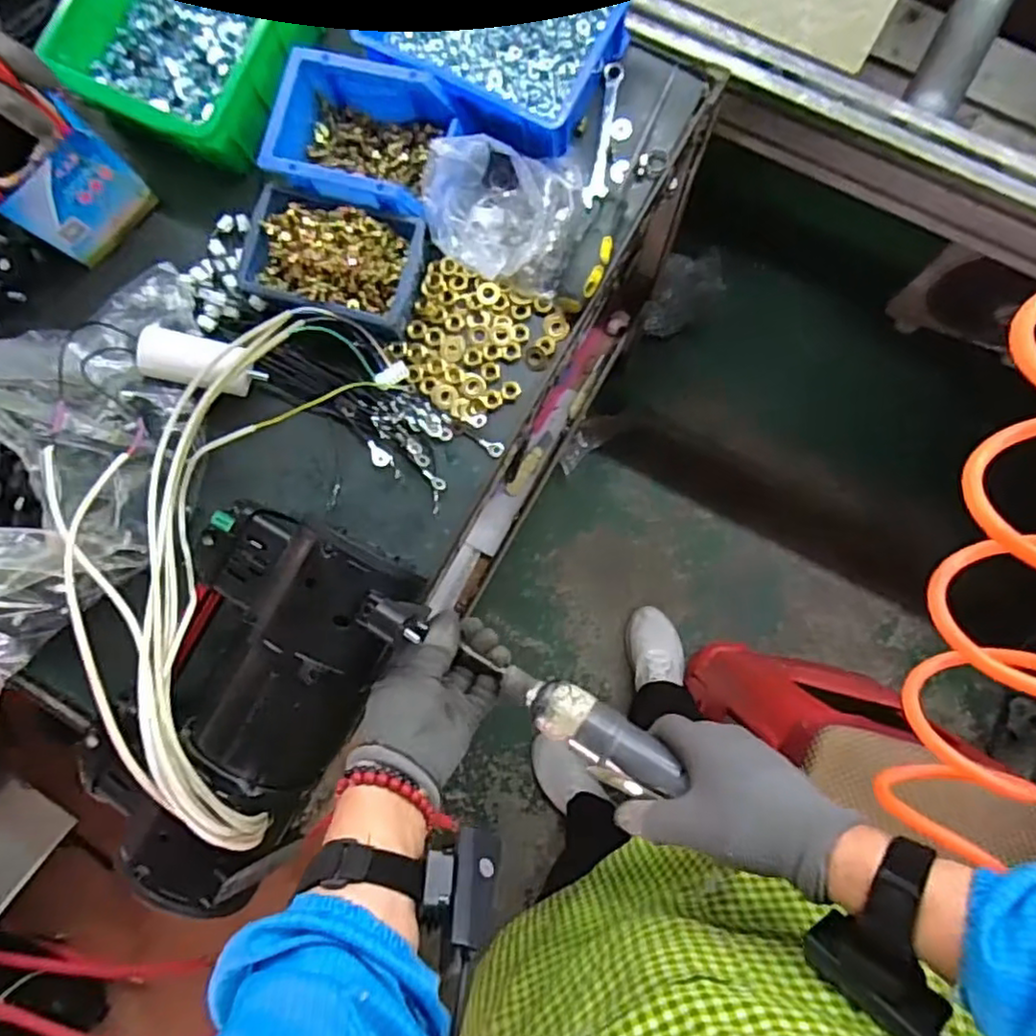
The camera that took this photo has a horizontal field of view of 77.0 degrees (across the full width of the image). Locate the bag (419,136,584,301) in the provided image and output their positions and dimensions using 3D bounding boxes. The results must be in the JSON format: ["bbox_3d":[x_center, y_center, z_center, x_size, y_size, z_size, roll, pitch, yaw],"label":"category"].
[{"bbox_3d":[-0.011,-0.256,0.541,0.130,0.076,0.120,-3,85,4],"label":"bag"}]

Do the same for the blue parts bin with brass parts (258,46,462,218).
[{"bbox_3d":[-0.132,-0.317,0.550,0.138,0.058,0.109,16,86,6],"label":"blue parts bin with brass parts"}]

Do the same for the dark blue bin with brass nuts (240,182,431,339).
[{"bbox_3d":[-0.158,-0.219,0.556,0.149,0.057,0.103,18,86,6],"label":"dark blue bin with brass nuts"}]

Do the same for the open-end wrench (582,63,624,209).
[{"bbox_3d":[0.076,-0.341,0.580,0.020,0.011,0.129,8,86,5],"label":"open-end wrench"}]

